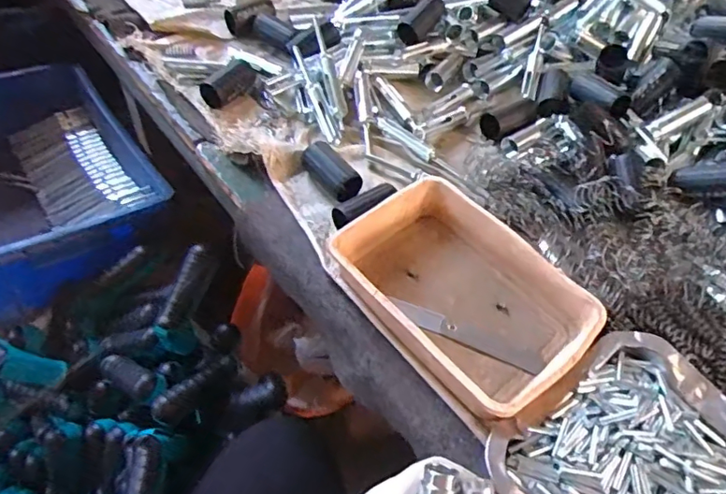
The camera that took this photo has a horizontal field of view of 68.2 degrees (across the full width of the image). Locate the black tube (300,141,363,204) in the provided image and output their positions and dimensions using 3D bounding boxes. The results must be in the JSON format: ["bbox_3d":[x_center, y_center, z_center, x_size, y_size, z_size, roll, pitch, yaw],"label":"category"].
[{"bbox_3d":[-0.031,-0.071,0.526,0.033,0.031,0.069,-30,60,-24],"label":"black tube"}]

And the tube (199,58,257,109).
[{"bbox_3d":[-0.150,-0.186,0.607,0.034,0.025,0.066,33,57,20],"label":"tube"}]

